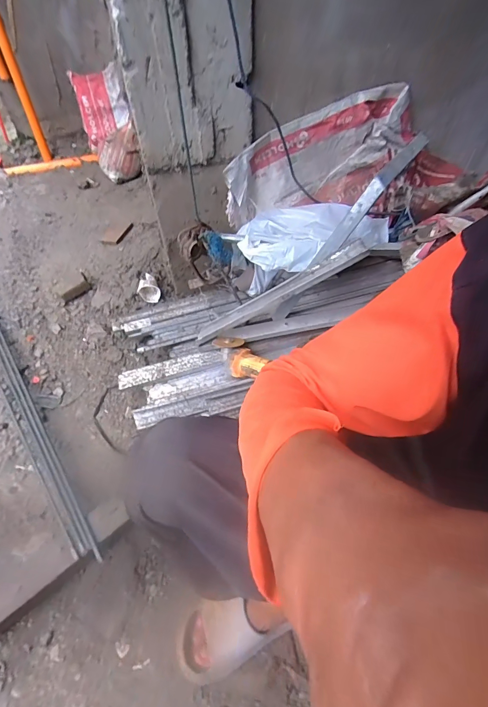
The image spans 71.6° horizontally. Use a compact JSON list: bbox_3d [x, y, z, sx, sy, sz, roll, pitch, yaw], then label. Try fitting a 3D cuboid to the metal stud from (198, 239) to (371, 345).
[{"bbox_3d":[0.085,-0.157,0.937,0.529,0.032,0.079,-27,47,20],"label":"metal stud"}]

